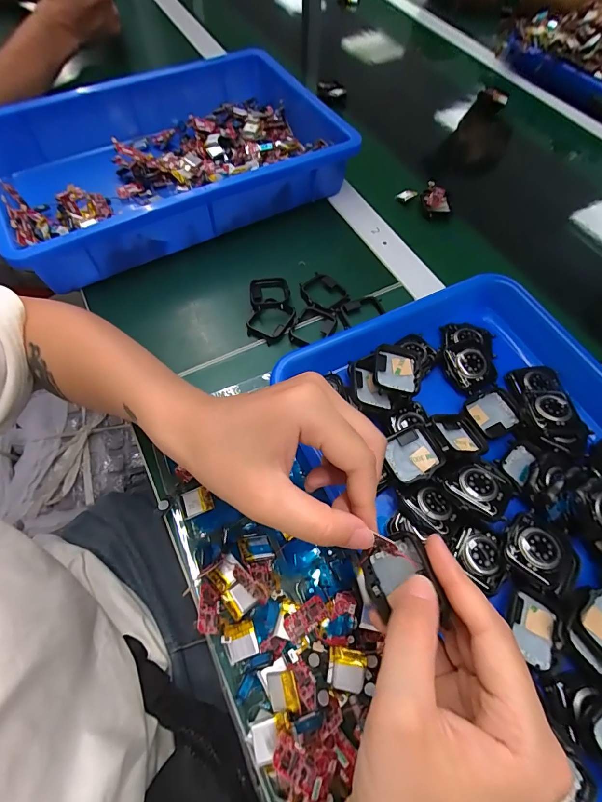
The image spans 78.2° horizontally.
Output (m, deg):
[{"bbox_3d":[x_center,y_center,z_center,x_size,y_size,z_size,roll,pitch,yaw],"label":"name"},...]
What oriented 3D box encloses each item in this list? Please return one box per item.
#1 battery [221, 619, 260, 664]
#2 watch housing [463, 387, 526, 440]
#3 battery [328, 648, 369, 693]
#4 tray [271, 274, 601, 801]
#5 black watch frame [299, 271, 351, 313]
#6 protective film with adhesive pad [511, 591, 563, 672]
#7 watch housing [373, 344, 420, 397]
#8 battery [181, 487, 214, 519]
[{"bbox_3d":[-0.039,0.152,0.234,0.020,0.005,0.021,-14,64,-10],"label":"battery"},{"bbox_3d":[0.152,0.010,0.294,0.040,0.007,0.037,-19,65,-12],"label":"watch housing"},{"bbox_3d":[0.027,0.158,0.217,0.023,0.004,0.020,-3,66,21],"label":"battery"},{"bbox_3d":[0.156,0.058,0.266,0.247,0.044,0.320,-23,66,-14],"label":"tray"},{"bbox_3d":[0.023,-0.109,0.369,0.040,0.007,0.049,-19,65,-12],"label":"black watch frame"},{"bbox_3d":[0.143,0.142,0.227,0.031,0.009,0.036,26,64,10],"label":"protective film with adhesive pad"},{"bbox_3d":[0.073,-0.023,0.285,0.036,0.011,0.042,9,62,2],"label":"watch housing"},{"bbox_3d":[-0.077,0.075,0.275,0.021,0.006,0.018,-17,65,-11],"label":"battery"}]

